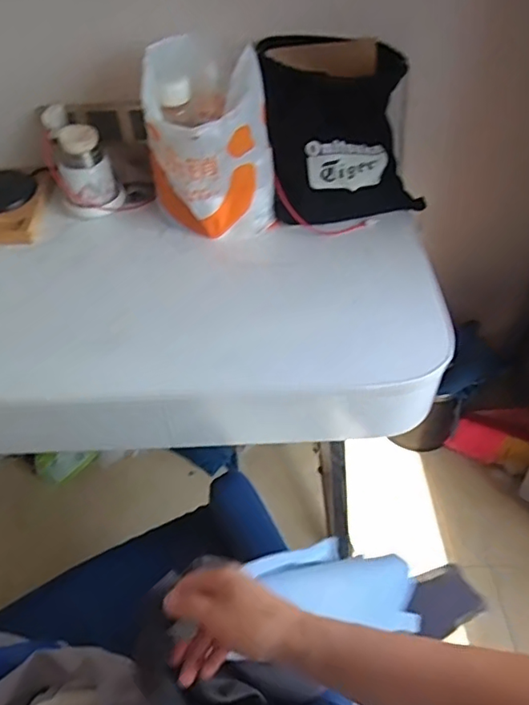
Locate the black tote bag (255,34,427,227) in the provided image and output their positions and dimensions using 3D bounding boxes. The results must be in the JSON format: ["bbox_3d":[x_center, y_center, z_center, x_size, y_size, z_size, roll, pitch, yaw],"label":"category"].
[{"bbox_3d":[0.149,-0.423,1.057,0.299,0.250,0.233,-7,48,-5],"label":"black tote bag"}]

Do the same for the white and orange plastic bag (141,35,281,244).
[{"bbox_3d":[-0.098,-0.374,0.997,0.213,0.279,0.220,-7,48,-5],"label":"white and orange plastic bag"}]

